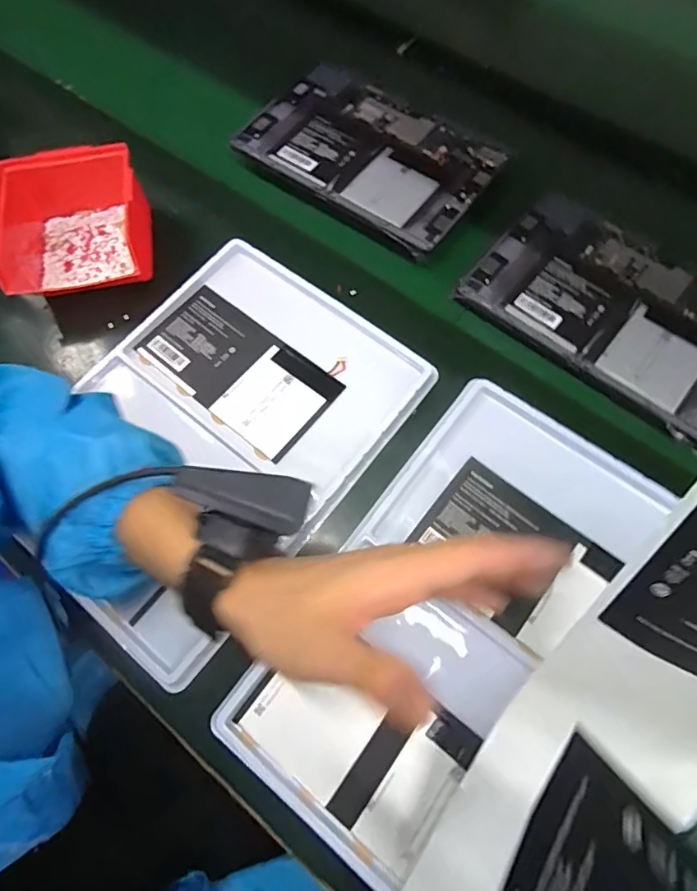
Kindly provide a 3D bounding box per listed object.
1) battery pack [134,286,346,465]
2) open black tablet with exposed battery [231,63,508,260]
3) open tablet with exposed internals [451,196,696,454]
[{"bbox_3d":[-0.097,-0.069,0.429,0.171,0.007,0.094,37,75,13],"label":"battery pack"},{"bbox_3d":[0.021,-0.307,0.507,0.249,0.015,0.154,37,75,13],"label":"open black tablet with exposed battery"},{"bbox_3d":[0.246,-0.124,0.440,0.250,0.006,0.155,39,75,14],"label":"open tablet with exposed internals"}]

